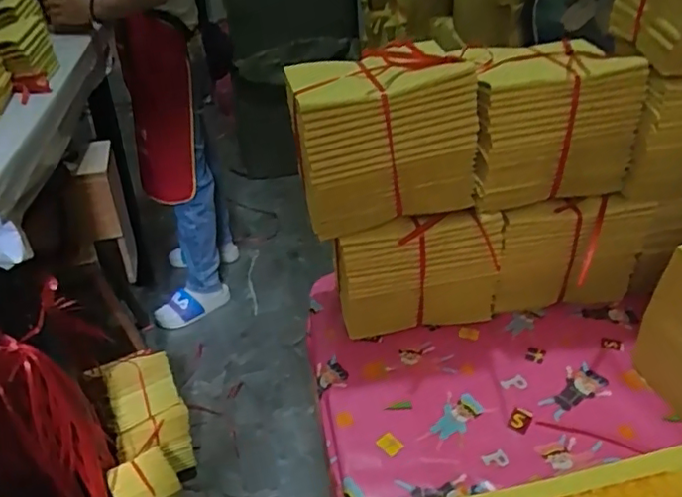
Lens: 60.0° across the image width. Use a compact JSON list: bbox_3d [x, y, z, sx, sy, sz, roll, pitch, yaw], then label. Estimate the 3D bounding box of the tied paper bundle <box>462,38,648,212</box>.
[{"bbox_3d":[0.202,-0.129,0.598,0.166,0.127,0.101,-8,35,-7],"label":"tied paper bundle"}]

